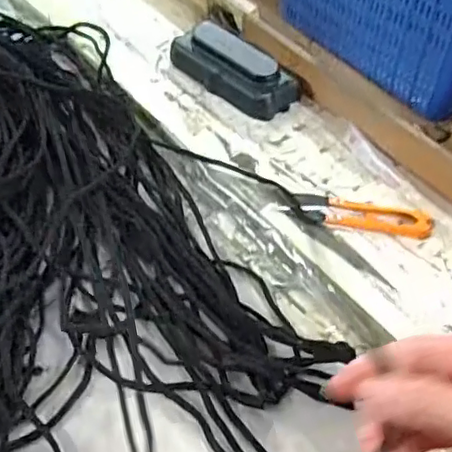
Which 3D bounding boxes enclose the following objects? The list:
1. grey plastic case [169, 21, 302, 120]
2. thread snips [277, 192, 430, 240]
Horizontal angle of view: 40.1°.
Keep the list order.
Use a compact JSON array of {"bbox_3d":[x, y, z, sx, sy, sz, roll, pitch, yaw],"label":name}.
[{"bbox_3d":[0.005,-0.125,0.489,0.105,0.027,0.044,37,59,24],"label":"grey plastic case"},{"bbox_3d":[0.087,-0.008,0.412,0.095,0.013,0.026,8,52,3],"label":"thread snips"}]

